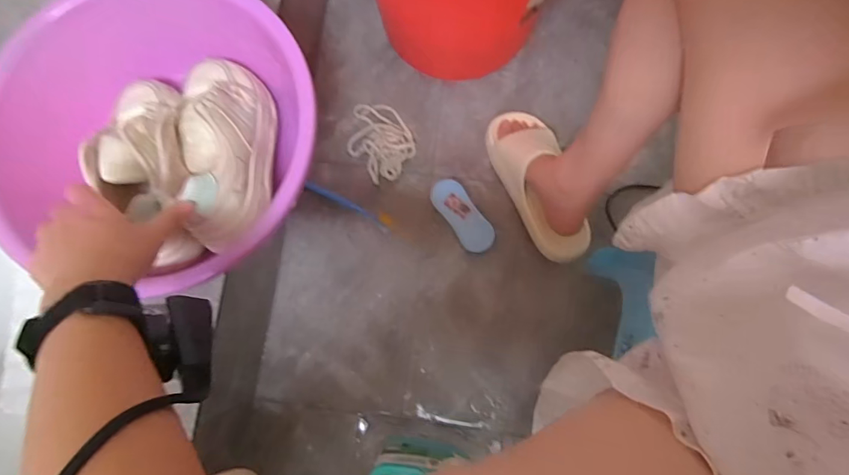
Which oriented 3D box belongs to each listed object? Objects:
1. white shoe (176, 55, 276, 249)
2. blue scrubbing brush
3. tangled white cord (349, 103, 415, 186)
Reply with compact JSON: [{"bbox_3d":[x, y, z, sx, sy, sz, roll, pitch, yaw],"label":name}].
[{"bbox_3d":[-0.224,-0.110,0.488,0.091,0.086,0.222,-10,63,-2],"label":"white shoe"},{"bbox_3d":[0.060,-0.032,0.725,0.053,0.039,0.127,-38,80,-7],"label":"blue scrubbing brush"},{"bbox_3d":[-0.076,-0.169,0.750,0.102,0.027,0.129,-39,80,-7],"label":"tangled white cord"}]

